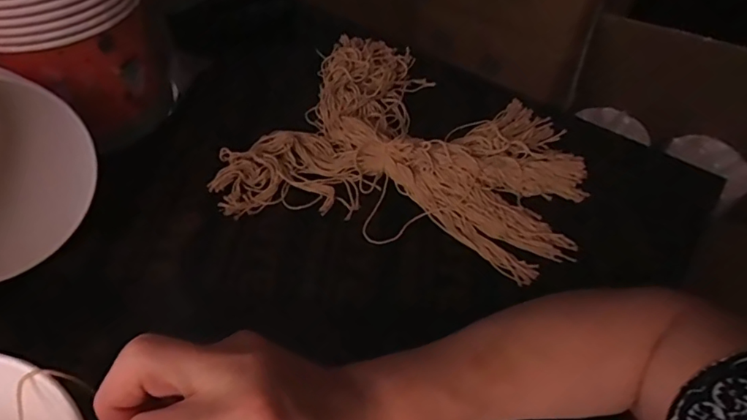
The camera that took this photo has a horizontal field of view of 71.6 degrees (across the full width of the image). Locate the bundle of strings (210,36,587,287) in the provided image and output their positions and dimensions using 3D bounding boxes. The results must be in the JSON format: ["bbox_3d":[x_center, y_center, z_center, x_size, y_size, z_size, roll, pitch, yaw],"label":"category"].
[{"bbox_3d":[0.039,-0.077,0.523,0.329,0.032,0.255,12,51,7],"label":"bundle of strings"}]

